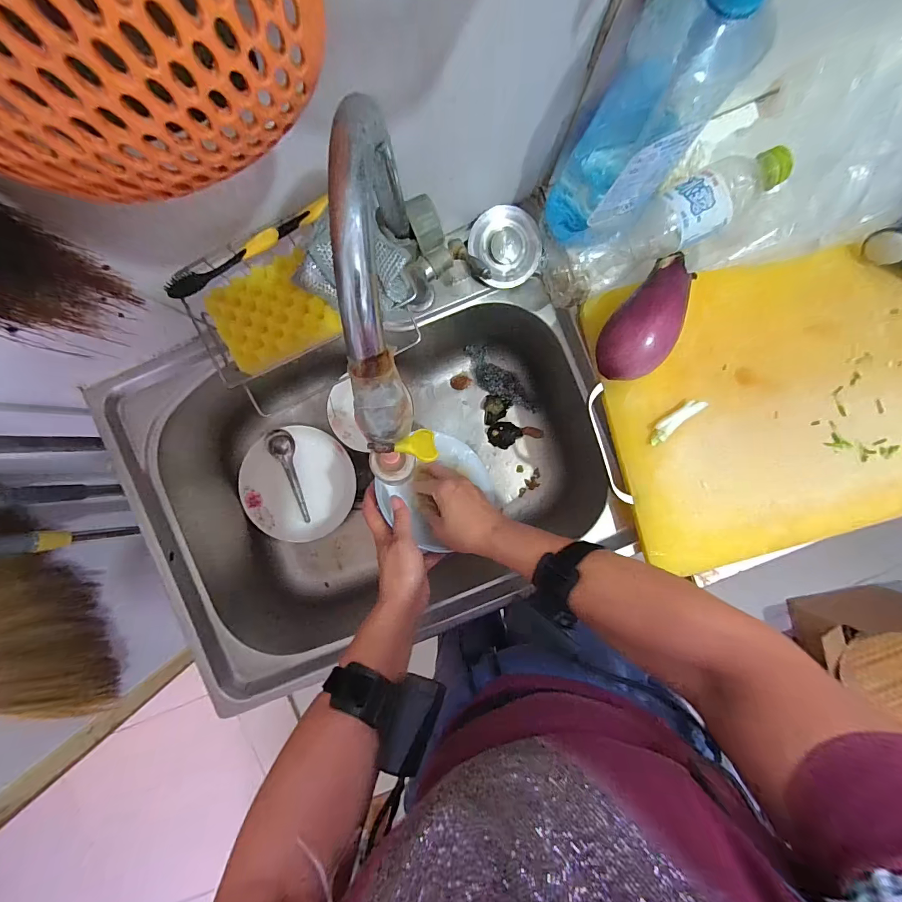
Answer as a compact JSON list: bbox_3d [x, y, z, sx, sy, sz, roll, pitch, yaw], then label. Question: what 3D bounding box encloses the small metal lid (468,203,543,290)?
[{"bbox_3d":[0.065,-0.231,0.447,0.073,0.017,0.083,-32,121,15],"label":"small metal lid"}]

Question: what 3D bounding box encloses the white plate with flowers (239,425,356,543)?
[{"bbox_3d":[-0.239,0.054,0.627,0.164,0.030,0.173,0,94,0],"label":"white plate with flowers"}]

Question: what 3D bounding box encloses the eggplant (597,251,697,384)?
[{"bbox_3d":[0.201,-0.131,0.399,0.066,0.059,0.132,39,93,-2],"label":"eggplant"}]

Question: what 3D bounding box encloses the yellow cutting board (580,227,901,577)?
[{"bbox_3d":[0.402,-0.057,0.427,0.441,0.024,0.310,-14,93,1],"label":"yellow cutting board"}]

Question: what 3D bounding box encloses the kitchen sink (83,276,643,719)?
[{"bbox_3d":[-0.094,0.036,0.552,0.553,0.201,0.414,-17,92,0],"label":"kitchen sink"}]

